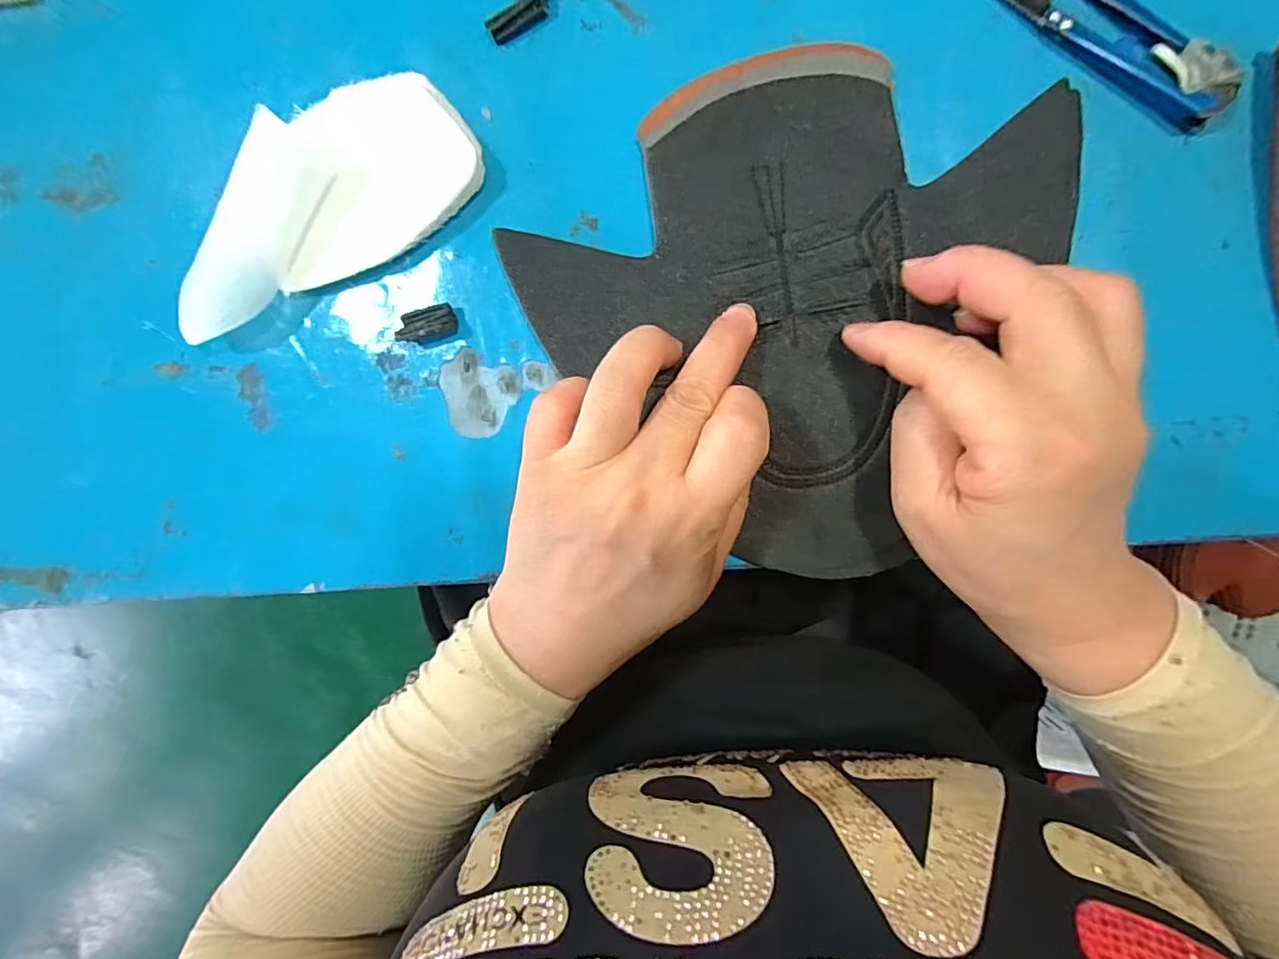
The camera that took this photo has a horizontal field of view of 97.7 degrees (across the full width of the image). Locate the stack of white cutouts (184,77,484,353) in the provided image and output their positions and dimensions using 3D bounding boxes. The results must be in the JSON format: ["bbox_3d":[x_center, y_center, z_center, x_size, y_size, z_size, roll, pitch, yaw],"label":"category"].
[{"bbox_3d":[-0.127,-0.105,0.218,0.130,0.026,0.054,-29,94,8],"label":"stack of white cutouts"}]

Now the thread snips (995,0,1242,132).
[{"bbox_3d":[0.160,-0.160,0.194,0.103,0.011,0.024,37,99,-1],"label":"thread snips"}]

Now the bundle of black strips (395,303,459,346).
[{"bbox_3d":[-0.086,-0.063,0.227,0.022,0.013,0.013,-8,97,6],"label":"bundle of black strips"}]

